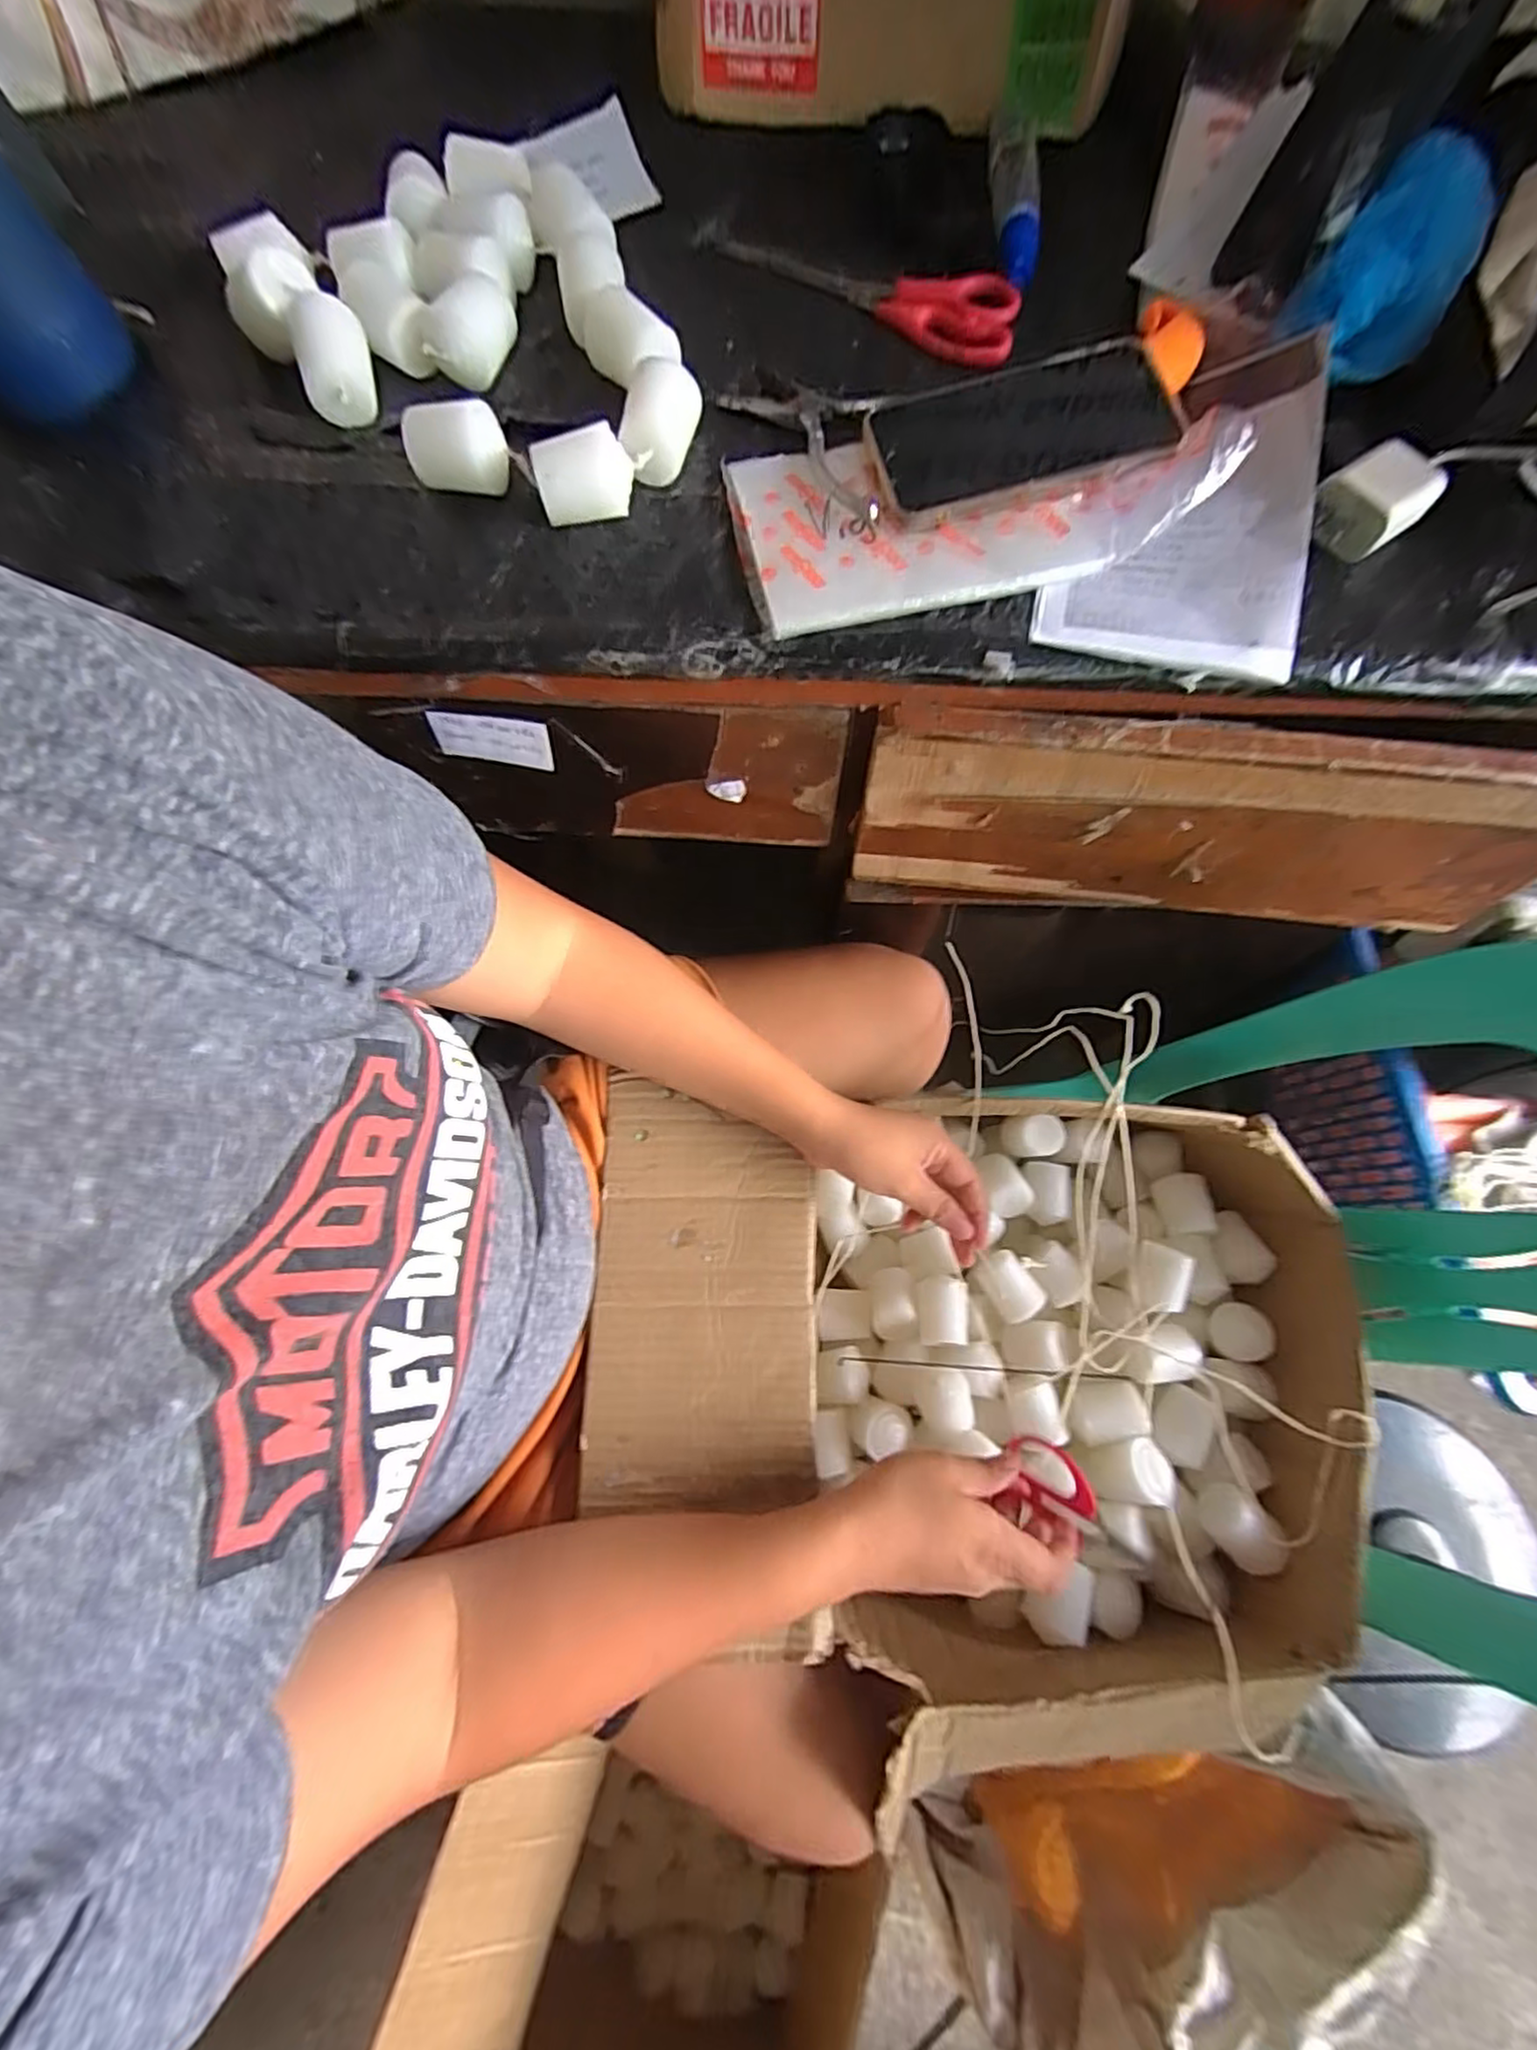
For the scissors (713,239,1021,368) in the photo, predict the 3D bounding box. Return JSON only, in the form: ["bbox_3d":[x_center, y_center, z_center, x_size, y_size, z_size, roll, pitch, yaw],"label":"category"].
[{"bbox_3d":[0.065,-0.466,0.419,0.196,0.011,0.067,33,75,9],"label":"scissors"}]

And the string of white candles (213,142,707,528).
[{"bbox_3d":[-0.159,-0.399,0.385,0.279,0.039,0.197,43,77,12],"label":"string of white candles"}]

